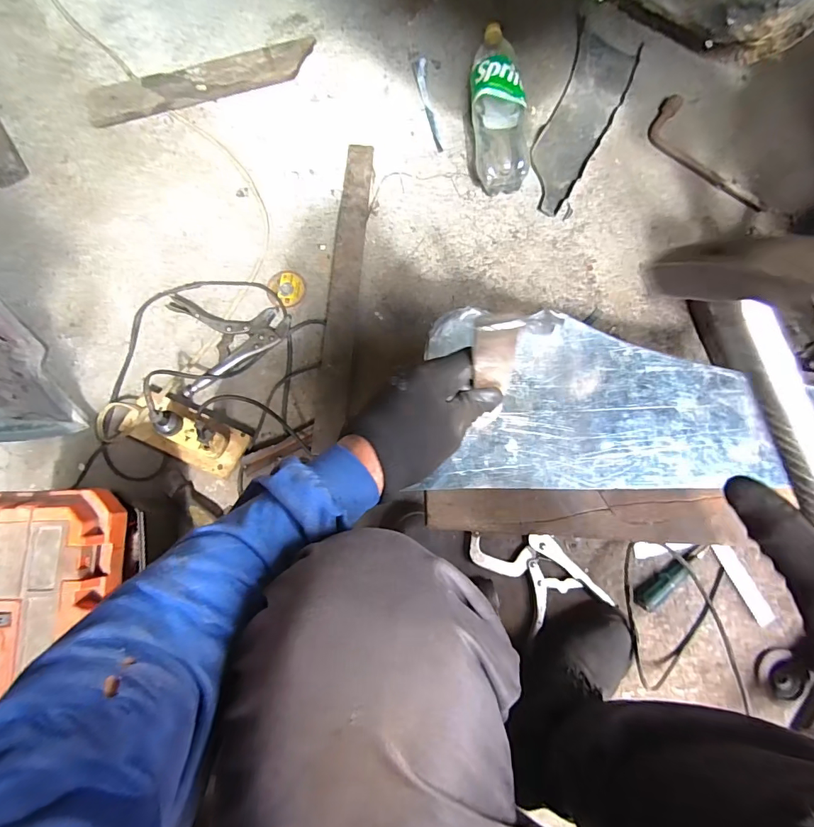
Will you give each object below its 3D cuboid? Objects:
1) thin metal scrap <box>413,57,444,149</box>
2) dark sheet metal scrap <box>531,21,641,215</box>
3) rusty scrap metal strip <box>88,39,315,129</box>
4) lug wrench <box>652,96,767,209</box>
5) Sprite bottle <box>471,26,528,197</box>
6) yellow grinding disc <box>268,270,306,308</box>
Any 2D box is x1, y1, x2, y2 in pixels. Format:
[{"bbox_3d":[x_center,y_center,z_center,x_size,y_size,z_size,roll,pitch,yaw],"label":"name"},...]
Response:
[{"bbox_3d":[0.043,-0.607,0.839,0.025,0.019,0.204,-10,78,-3],"label":"thin metal scrap"},{"bbox_3d":[0.338,-0.575,0.846,0.121,0.012,0.418,23,79,4],"label":"dark sheet metal scrap"},{"bbox_3d":[-0.390,-0.637,0.829,0.429,0.020,0.074,-18,91,-6],"label":"rusty scrap metal strip"},{"bbox_3d":[0.562,-0.481,0.816,0.084,0.029,0.284,-35,81,-8],"label":"lug wrench"},{"bbox_3d":[0.170,-0.569,0.796,0.104,0.090,0.330,0,78,-1],"label":"Sprite bottle"},{"bbox_3d":[-0.216,-0.224,0.774,0.064,0.006,0.069,0,78,-1],"label":"yellow grinding disc"}]

